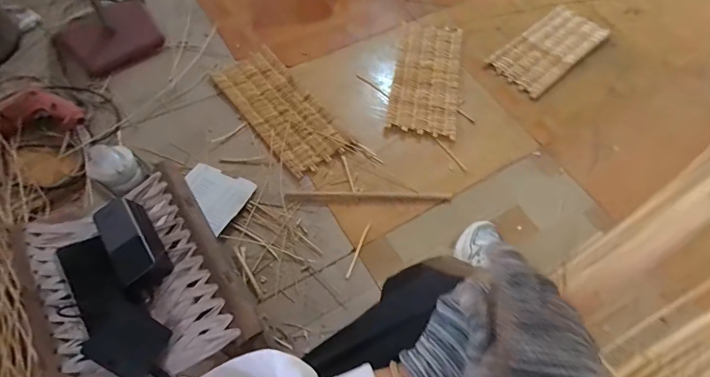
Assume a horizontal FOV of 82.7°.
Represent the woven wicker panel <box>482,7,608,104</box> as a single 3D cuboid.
[{"bbox_3d":[0.658,-0.475,1.355,0.487,0.017,0.208,-38,70,-23],"label":"woven wicker panel"}]

